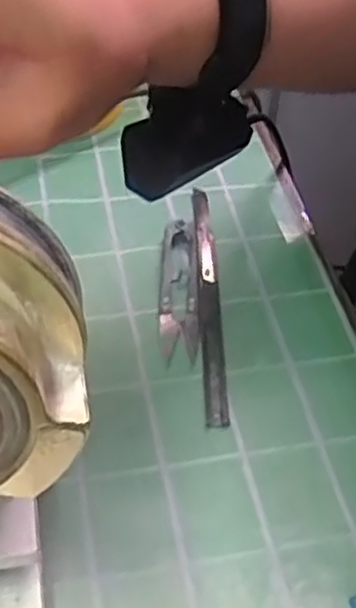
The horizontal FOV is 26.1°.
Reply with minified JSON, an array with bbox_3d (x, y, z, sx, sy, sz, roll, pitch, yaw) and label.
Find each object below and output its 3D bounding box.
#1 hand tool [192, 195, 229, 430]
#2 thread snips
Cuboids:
[{"bbox_3d":[0.017,-0.004,0.426,0.012,0.010,0.163,1,48,-4],"label":"hand tool"},{"bbox_3d":[0.000,-0.009,0.431,0.021,0.009,0.097,2,48,-3],"label":"thread snips"}]

